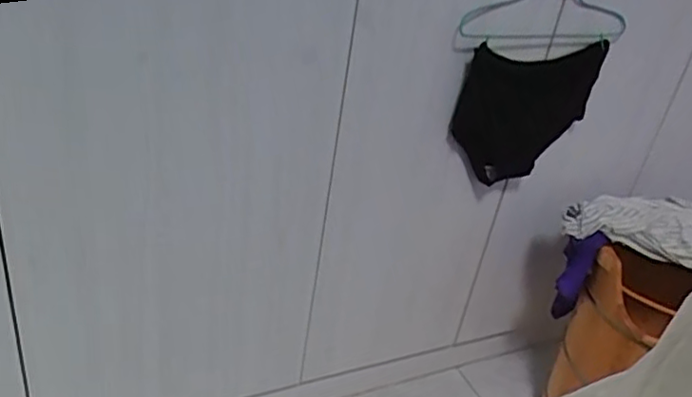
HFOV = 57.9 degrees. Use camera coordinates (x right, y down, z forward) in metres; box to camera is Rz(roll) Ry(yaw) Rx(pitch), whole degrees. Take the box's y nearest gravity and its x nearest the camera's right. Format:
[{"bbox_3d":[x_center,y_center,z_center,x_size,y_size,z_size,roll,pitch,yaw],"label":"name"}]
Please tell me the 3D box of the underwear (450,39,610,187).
[{"bbox_3d":[0.295,-0.140,1.048,0.264,0.236,0.035,-9,35,-27],"label":"underwear"}]

